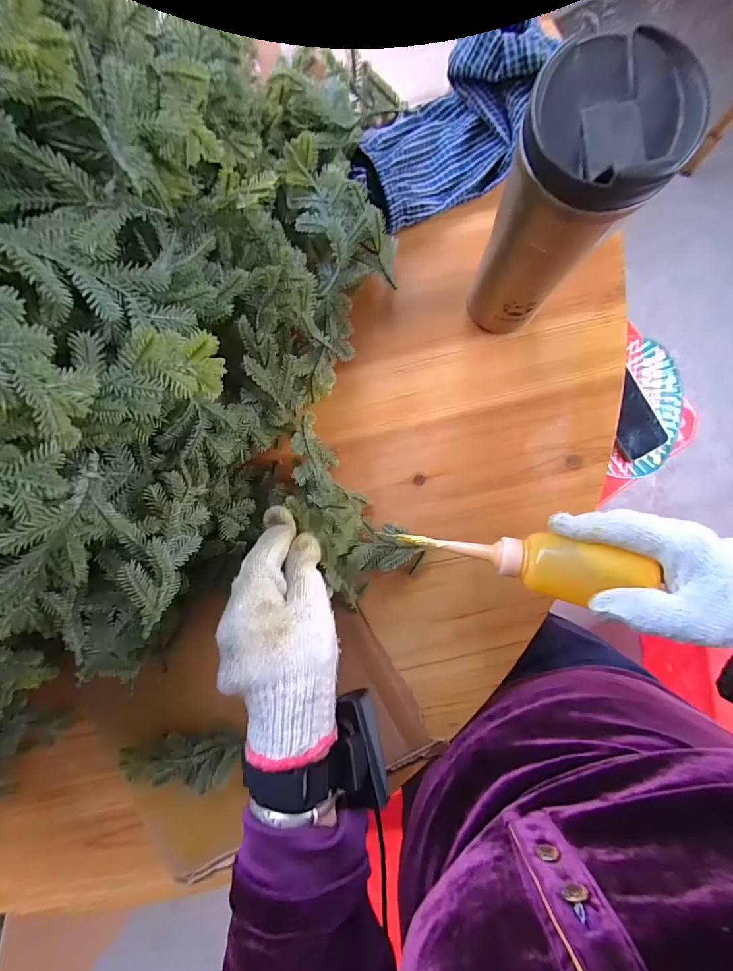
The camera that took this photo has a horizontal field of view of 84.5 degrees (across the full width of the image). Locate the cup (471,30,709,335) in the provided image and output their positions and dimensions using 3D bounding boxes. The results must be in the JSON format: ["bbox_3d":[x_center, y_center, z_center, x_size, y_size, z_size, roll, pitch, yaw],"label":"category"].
[{"bbox_3d":[0.126,-0.182,0.287,0.073,0.201,0.084,42,88,1],"label":"cup"}]

